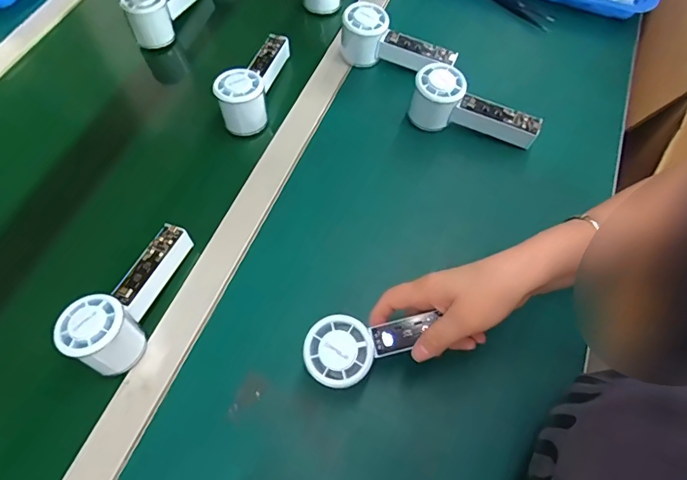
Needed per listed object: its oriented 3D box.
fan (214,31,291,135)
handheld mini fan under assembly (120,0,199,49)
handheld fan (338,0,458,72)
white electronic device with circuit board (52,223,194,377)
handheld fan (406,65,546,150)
[{"bbox_3d":[-0.111,-0.201,0.582,0.055,0.076,0.149,10,62,6],"label":"fan"},{"bbox_3d":[-0.246,-0.339,0.643,0.045,0.063,0.144,19,63,11],"label":"handheld mini fan under assembly"},{"bbox_3d":[0.063,-0.246,0.584,0.151,0.063,0.045,25,65,14],"label":"handheld fan"},{"bbox_3d":[-0.204,0.050,0.444,0.056,0.067,0.148,14,62,8],"label":"white electronic device with circuit board"},{"bbox_3d":[0.151,-0.150,0.544,0.149,0.063,0.043,23,63,-3],"label":"handheld fan"}]

